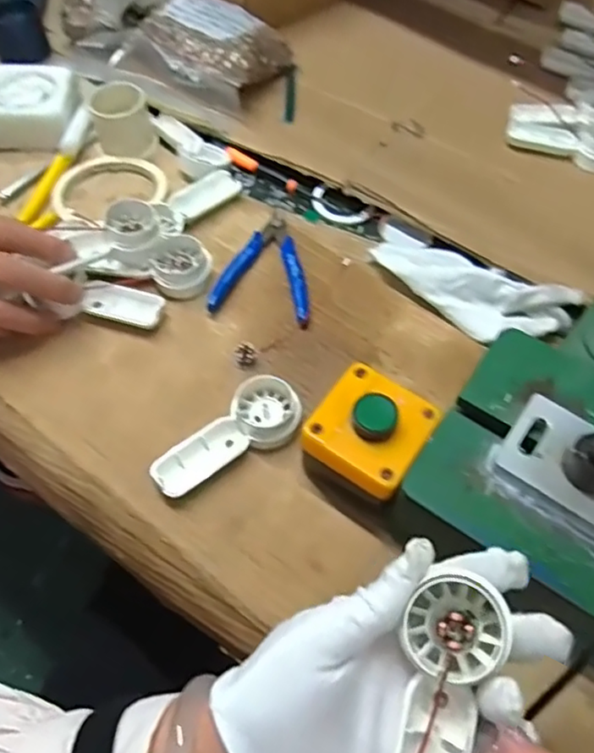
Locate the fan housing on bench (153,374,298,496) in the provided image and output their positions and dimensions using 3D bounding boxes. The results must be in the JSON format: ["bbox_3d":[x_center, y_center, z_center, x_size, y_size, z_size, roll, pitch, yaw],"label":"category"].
[{"bbox_3d":[-0.046,0.045,0.426,0.108,0.024,0.045,-37,66,-20],"label":"fan housing on bench"}]

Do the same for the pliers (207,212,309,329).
[{"bbox_3d":[-0.021,-0.095,0.521,0.079,0.014,0.111,10,59,6],"label":"pliers"}]

